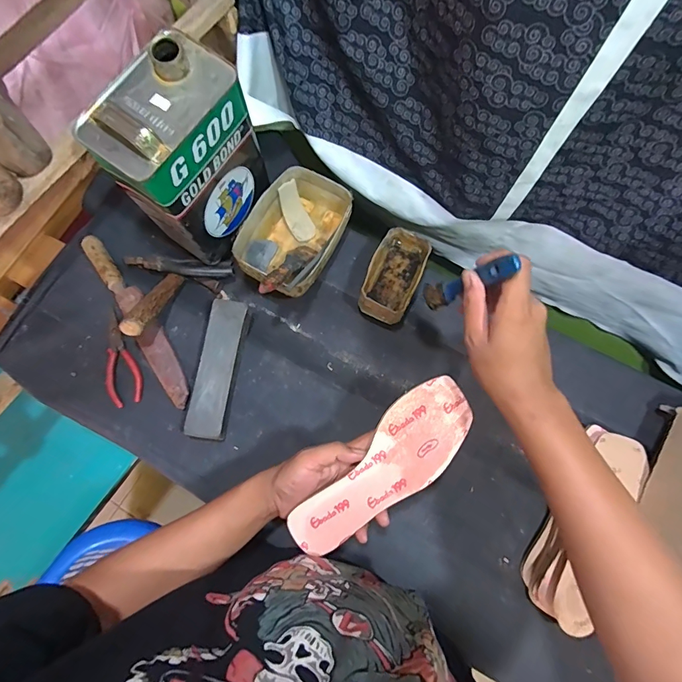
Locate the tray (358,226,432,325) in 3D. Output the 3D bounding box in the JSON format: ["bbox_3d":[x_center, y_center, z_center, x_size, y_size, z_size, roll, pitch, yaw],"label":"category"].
[{"bbox_3d":[0.079,-0.096,0.605,0.073,0.052,0.131,23,74,5],"label":"tray"}]

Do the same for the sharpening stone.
[{"bbox_3d":[-0.175,0.039,0.585,0.053,0.039,0.194,7,73,0],"label":"sharpening stone"}]

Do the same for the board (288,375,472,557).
[{"bbox_3d":[0.050,0.143,0.446,0.082,0.010,0.237,42,87,4],"label":"board"}]

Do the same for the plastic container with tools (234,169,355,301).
[{"bbox_3d":[-0.072,-0.155,0.611,0.127,0.090,0.213,28,75,6],"label":"plastic container with tools"}]

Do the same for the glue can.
[{"bbox_3d":[-0.196,-0.230,0.530,0.106,0.231,0.168,37,76,8],"label":"glue can"}]

